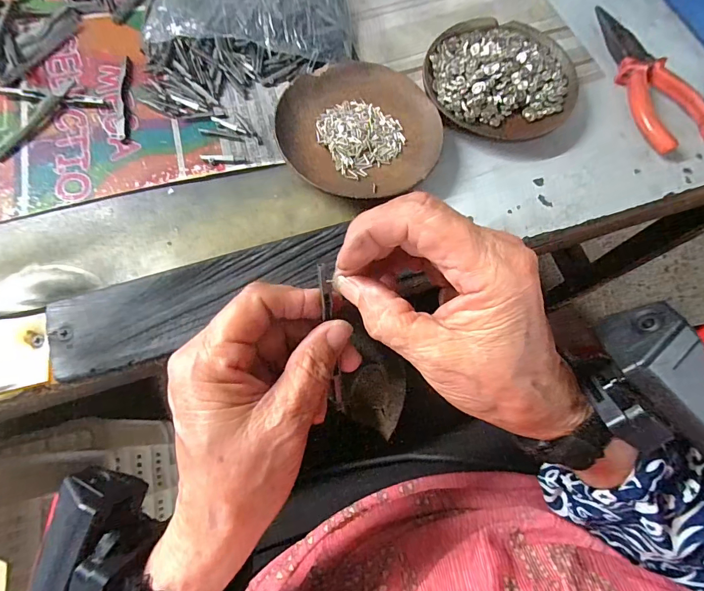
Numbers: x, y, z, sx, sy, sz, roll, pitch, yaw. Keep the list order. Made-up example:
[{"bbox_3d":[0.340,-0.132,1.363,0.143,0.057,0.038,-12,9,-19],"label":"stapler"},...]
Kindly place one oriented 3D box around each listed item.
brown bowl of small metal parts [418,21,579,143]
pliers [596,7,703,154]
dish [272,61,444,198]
[{"bbox_3d":[0.113,-0.168,0.300,0.111,0.021,0.101,1,72,-2],"label":"brown bowl of small metal parts"},{"bbox_3d":[0.236,-0.175,0.309,0.050,0.015,0.138,-10,72,-5],"label":"pliers"},{"bbox_3d":[0.006,-0.118,0.279,0.113,0.020,0.110,1,72,-2],"label":"dish"}]

